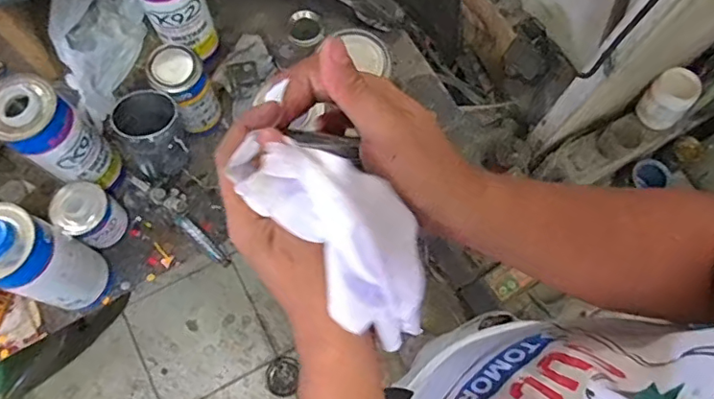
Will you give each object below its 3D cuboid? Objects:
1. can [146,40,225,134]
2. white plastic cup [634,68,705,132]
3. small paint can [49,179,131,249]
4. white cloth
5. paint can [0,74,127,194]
[{"bbox_3d":[-0.235,-0.150,0.753,0.066,0.131,0.073,-40,78,-14],"label":"can"},{"bbox_3d":[0.766,-0.244,1.337,0.096,0.137,0.104,1,72,-2],"label":"white plastic cup"},{"bbox_3d":[-0.351,0.020,0.712,0.068,0.073,0.065,1,72,-2],"label":"small paint can"},{"bbox_3d":[-0.010,0.013,0.273,0.056,0.051,0.129,-42,94,-11],"label":"white cloth"},{"bbox_3d":[-0.370,-0.073,0.683,0.085,0.189,0.079,1,72,-2],"label":"paint can"}]

